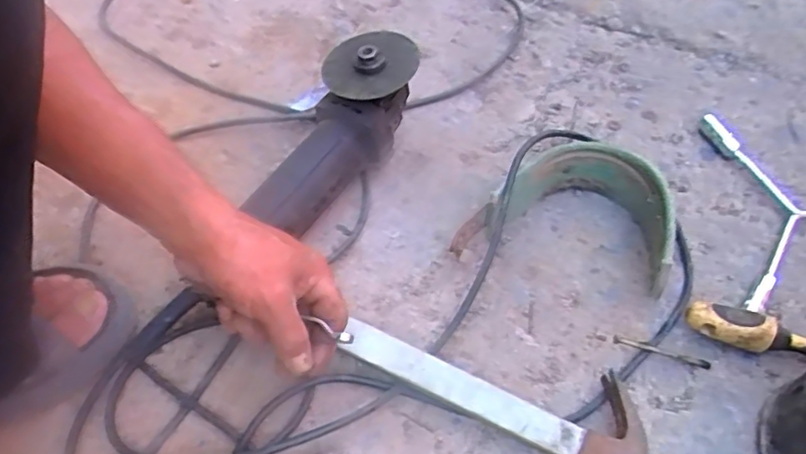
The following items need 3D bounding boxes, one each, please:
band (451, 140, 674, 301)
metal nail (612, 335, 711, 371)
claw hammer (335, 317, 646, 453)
[{"bbox_3d":[0.150,-0.014,0.546,0.180,0.070,0.120,12,57,6],"label":"band"},{"bbox_3d":[0.218,0.105,0.506,0.081,0.008,0.009,13,57,6],"label":"metal nail"},{"bbox_3d":[0.065,0.133,0.459,0.236,0.021,0.118,26,59,13],"label":"claw hammer"}]

